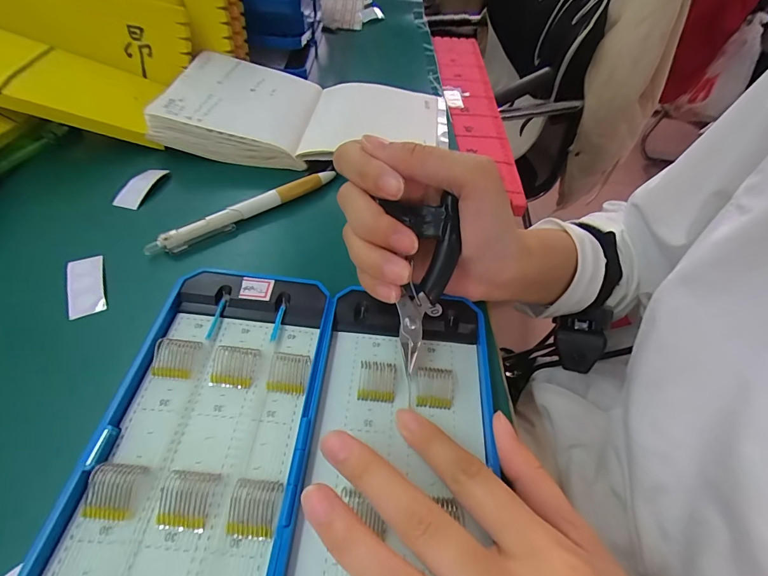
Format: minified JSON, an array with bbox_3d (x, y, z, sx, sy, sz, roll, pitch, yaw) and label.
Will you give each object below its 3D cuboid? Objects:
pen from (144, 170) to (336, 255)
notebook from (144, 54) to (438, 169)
[{"bbox_3d":[-0.095,-0.059,0.262,0.143,0.009,0.010,-31,61,-28],"label":"pen"},{"bbox_3d":[-0.069,-0.163,0.329,0.232,0.030,0.126,6,51,-2],"label":"notebook"}]

